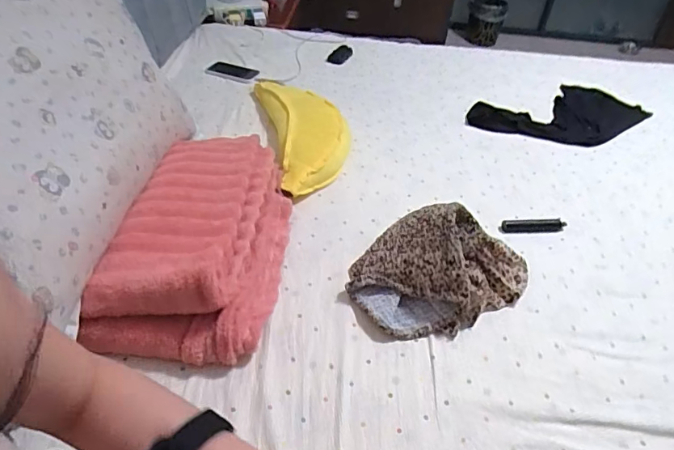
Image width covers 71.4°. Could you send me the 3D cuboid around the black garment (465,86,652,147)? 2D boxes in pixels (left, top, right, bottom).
[{"bbox_3d":[0.616,-0.295,1.268,0.498,0.032,0.252,-17,45,-23],"label":"black garment"}]

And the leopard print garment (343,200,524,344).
[{"bbox_3d":[0.171,0.054,0.744,0.304,0.113,0.182,-18,46,-24],"label":"leopard print garment"}]

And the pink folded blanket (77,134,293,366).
[{"bbox_3d":[-0.205,0.005,0.757,0.240,0.116,0.427,3,41,-2],"label":"pink folded blanket"}]

